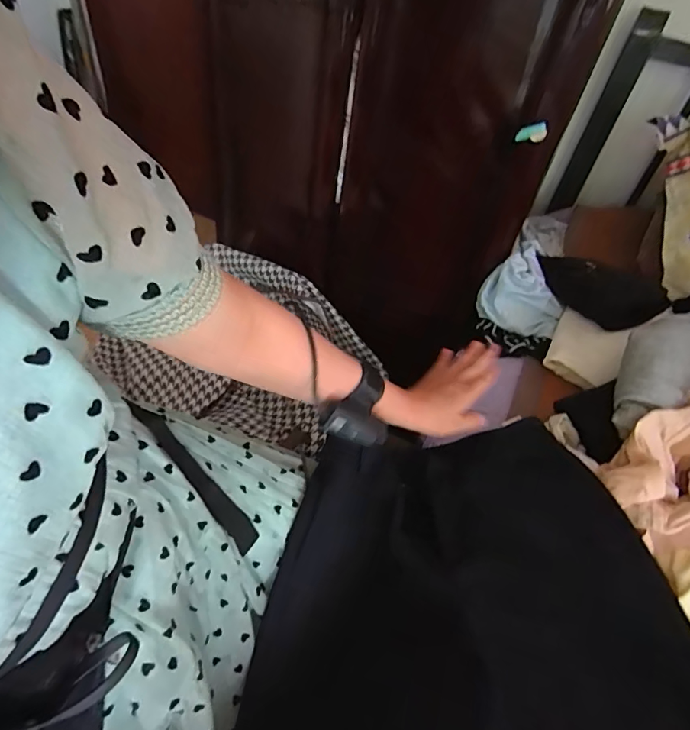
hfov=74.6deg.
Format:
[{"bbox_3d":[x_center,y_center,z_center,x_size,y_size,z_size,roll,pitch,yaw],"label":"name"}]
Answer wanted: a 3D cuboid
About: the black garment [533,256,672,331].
[{"bbox_3d":[0.452,-0.144,0.832,0.091,0.078,0.236,-26,53,-30],"label":"black garment"}]

